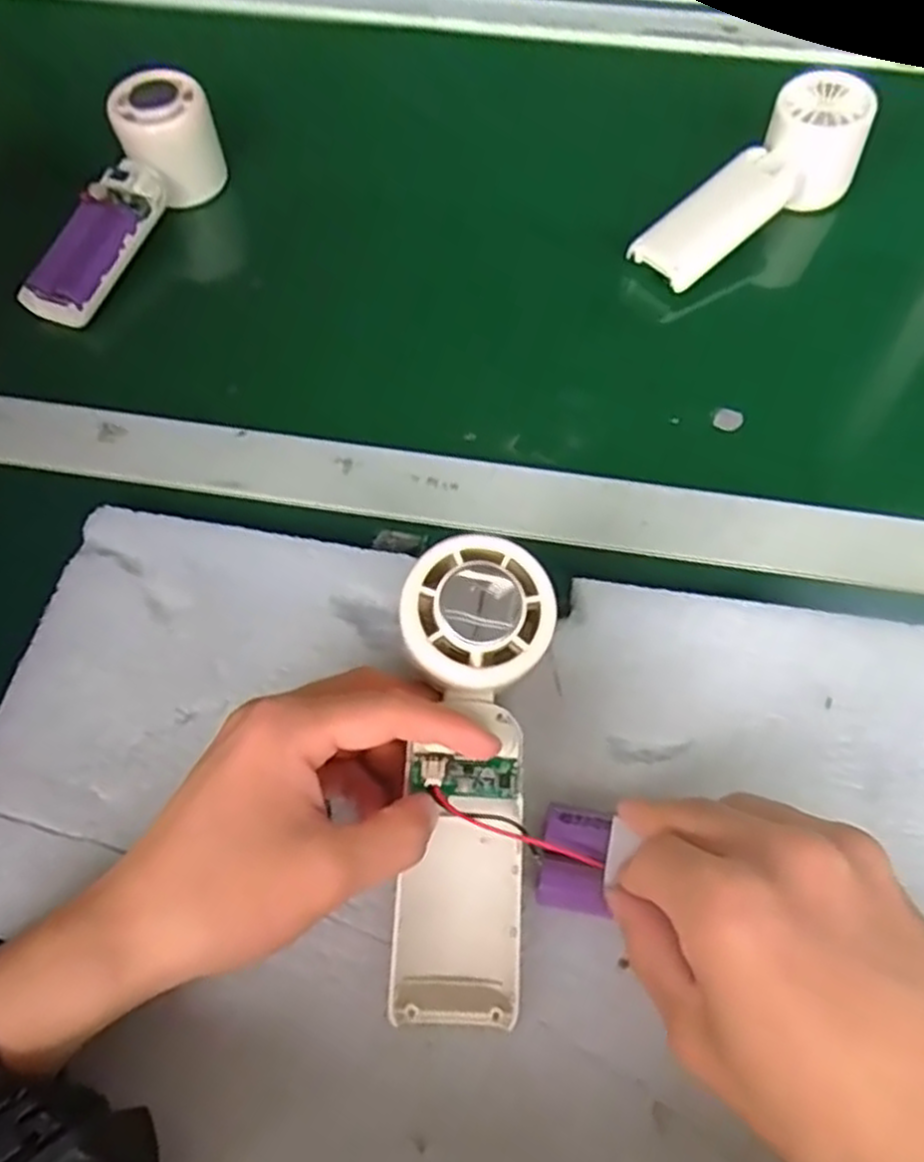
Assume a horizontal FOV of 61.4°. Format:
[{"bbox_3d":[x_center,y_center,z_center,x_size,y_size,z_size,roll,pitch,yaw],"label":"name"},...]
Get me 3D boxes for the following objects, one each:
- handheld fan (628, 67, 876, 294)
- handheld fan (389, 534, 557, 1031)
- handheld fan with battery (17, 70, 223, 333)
[{"bbox_3d":[0.172,-0.230,0.465,0.159,0.047,0.050,-40,69,-5],"label":"handheld fan"},{"bbox_3d":[0.003,0.067,0.277,0.050,0.027,0.162,3,85,1],"label":"handheld fan"},{"bbox_3d":[-0.198,-0.224,0.450,0.047,0.055,0.160,18,63,8],"label":"handheld fan with battery"}]

